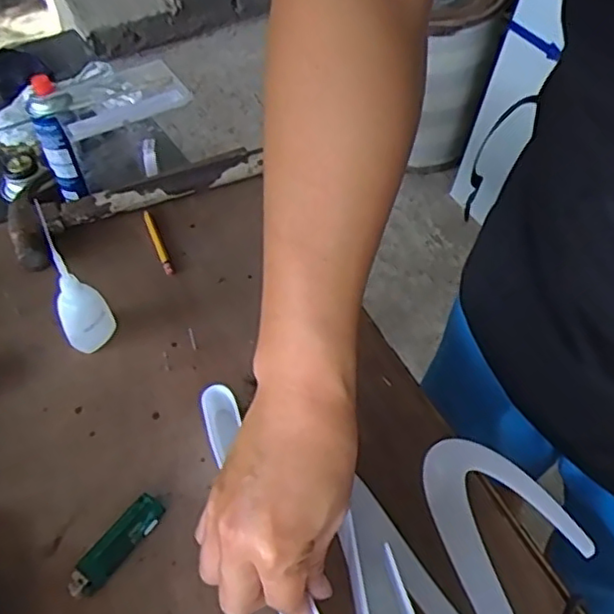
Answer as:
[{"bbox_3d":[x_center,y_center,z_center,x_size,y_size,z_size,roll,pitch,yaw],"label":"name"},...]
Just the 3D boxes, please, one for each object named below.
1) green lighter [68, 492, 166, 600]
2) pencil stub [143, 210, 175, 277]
[{"bbox_3d":[-0.139,0.170,0.461,0.027,0.012,0.080,31,60,25],"label":"green lighter"},{"bbox_3d":[-0.155,-0.068,0.661,0.010,0.011,0.091,-21,53,-12],"label":"pencil stub"}]

